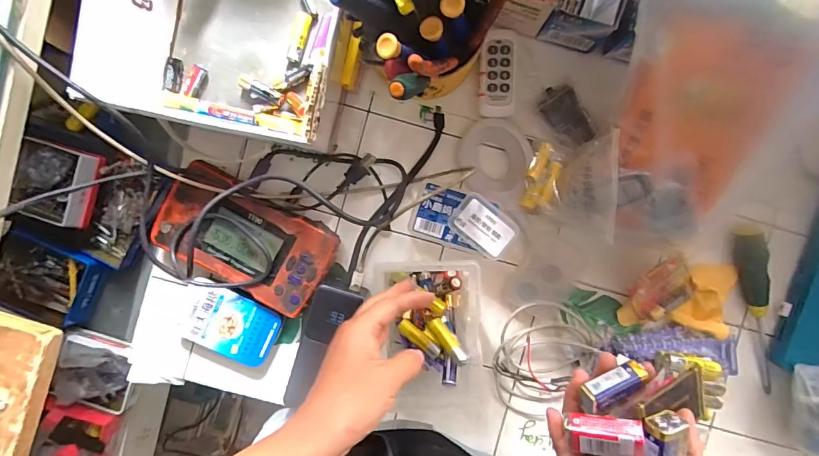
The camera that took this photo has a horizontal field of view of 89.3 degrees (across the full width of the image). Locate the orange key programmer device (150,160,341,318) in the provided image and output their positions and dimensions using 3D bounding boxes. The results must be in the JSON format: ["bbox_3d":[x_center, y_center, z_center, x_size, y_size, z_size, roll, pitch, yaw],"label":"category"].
[{"bbox_3d":[-0.165,0.011,0.430,0.167,0.041,0.093,31,92,-2],"label":"orange key programmer device"}]

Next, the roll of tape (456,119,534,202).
[{"bbox_3d":[0.090,-0.074,0.438,0.075,0.022,0.081,0,93,-1],"label":"roll of tape"}]

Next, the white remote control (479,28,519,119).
[{"bbox_3d":[0.094,-0.163,0.438,0.038,0.010,0.089,2,93,-1],"label":"white remote control"}]

